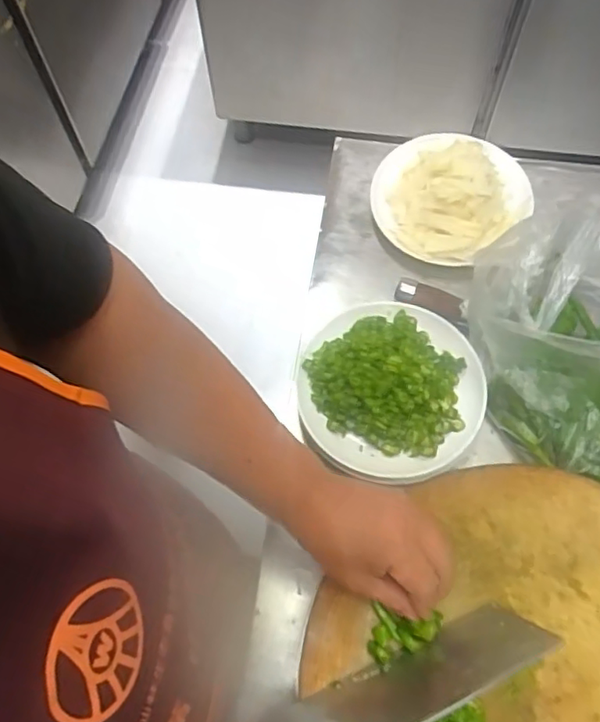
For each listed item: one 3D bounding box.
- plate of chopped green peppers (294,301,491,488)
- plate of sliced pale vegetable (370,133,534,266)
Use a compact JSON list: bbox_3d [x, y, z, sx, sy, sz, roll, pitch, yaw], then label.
[{"bbox_3d":[0.093,0.025,0.627,0.187,0.040,0.187,0,65,1],"label":"plate of chopped green peppers"},{"bbox_3d":[0.182,-0.204,0.729,0.184,0.075,0.169,0,65,1],"label":"plate of sliced pale vegetable"}]

